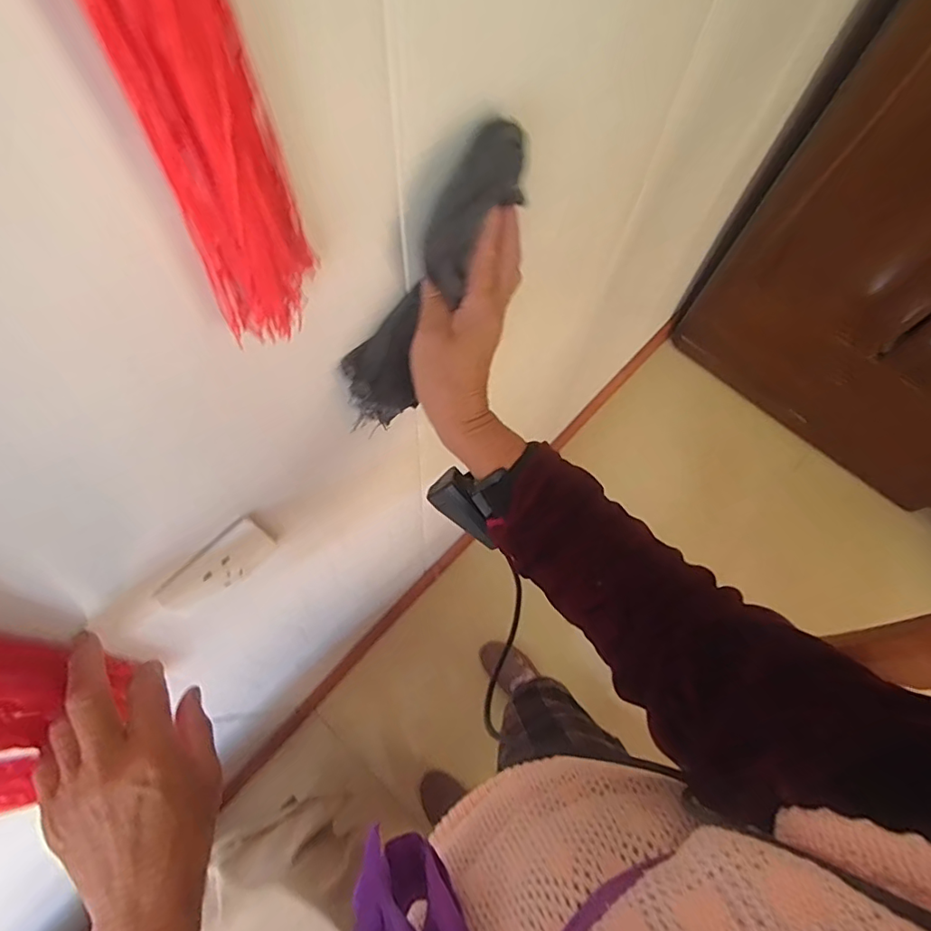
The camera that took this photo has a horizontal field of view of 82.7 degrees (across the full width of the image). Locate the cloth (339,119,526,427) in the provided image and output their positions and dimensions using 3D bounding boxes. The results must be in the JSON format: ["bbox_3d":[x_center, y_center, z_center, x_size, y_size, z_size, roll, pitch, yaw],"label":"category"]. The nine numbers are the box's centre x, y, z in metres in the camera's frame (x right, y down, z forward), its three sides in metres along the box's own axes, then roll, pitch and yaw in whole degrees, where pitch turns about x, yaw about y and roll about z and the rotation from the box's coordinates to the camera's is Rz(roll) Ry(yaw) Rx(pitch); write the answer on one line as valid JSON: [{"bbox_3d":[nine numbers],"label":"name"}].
[{"bbox_3d":[-0.023,-0.116,0.346,0.045,0.201,0.043,43,31,14],"label":"cloth"}]

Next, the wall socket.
[{"bbox_3d":[-0.193,0.080,0.417,0.007,0.082,0.084,40,72,13],"label":"wall socket"}]

